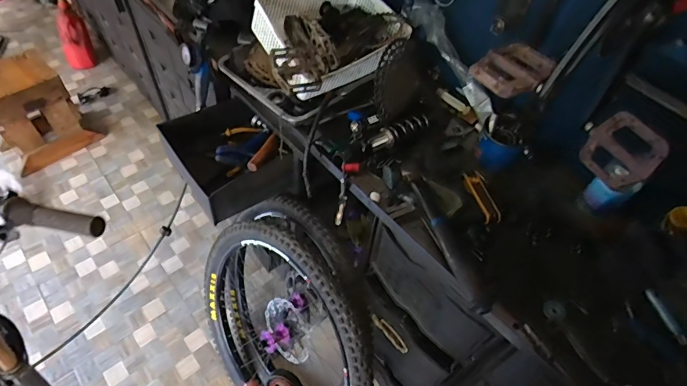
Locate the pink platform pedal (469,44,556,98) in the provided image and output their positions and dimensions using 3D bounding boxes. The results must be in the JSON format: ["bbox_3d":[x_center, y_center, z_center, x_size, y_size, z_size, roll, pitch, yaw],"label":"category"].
[{"bbox_3d":[0.260,-0.190,0.612,0.111,0.027,0.095,-33,62,-27],"label":"pink platform pedal"}]

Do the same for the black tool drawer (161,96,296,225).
[{"bbox_3d":[-0.333,-0.111,1.139,0.247,0.135,0.333,-27,59,-24],"label":"black tool drawer"}]

